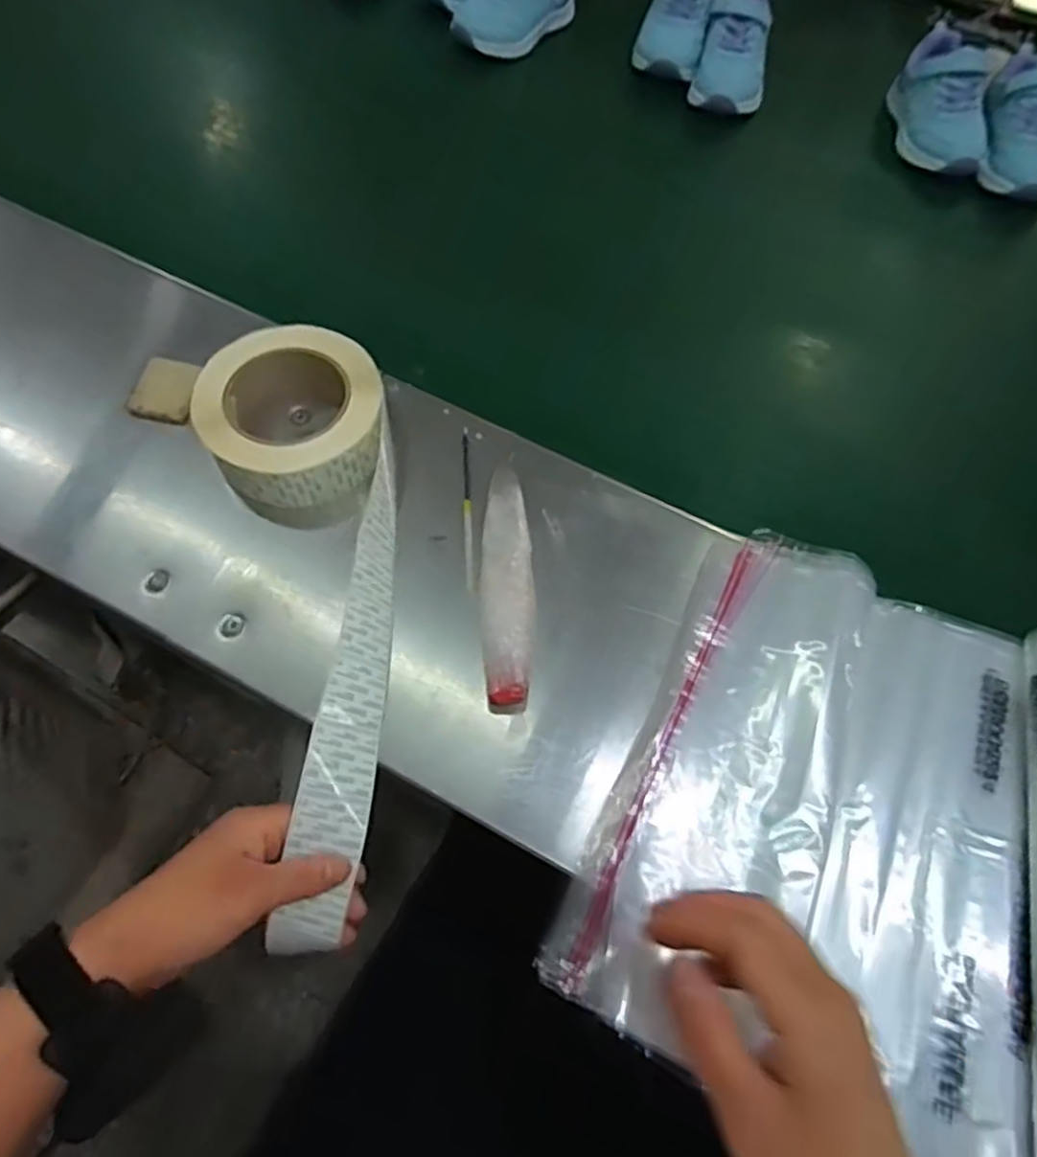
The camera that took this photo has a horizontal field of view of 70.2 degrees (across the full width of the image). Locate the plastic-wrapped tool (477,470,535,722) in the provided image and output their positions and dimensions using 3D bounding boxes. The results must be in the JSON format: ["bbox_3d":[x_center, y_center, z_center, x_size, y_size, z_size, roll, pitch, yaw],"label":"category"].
[{"bbox_3d":[-0.008,-0.003,0.459,0.032,0.011,0.165,1,63,-2],"label":"plastic-wrapped tool"}]

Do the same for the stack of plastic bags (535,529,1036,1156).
[{"bbox_3d":[0.176,0.125,0.399,0.225,0.021,0.289,26,65,10],"label":"stack of plastic bags"}]

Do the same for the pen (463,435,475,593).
[{"bbox_3d":[-0.034,-0.046,0.494,0.006,0.010,0.123,-2,63,-4],"label":"pen"}]

